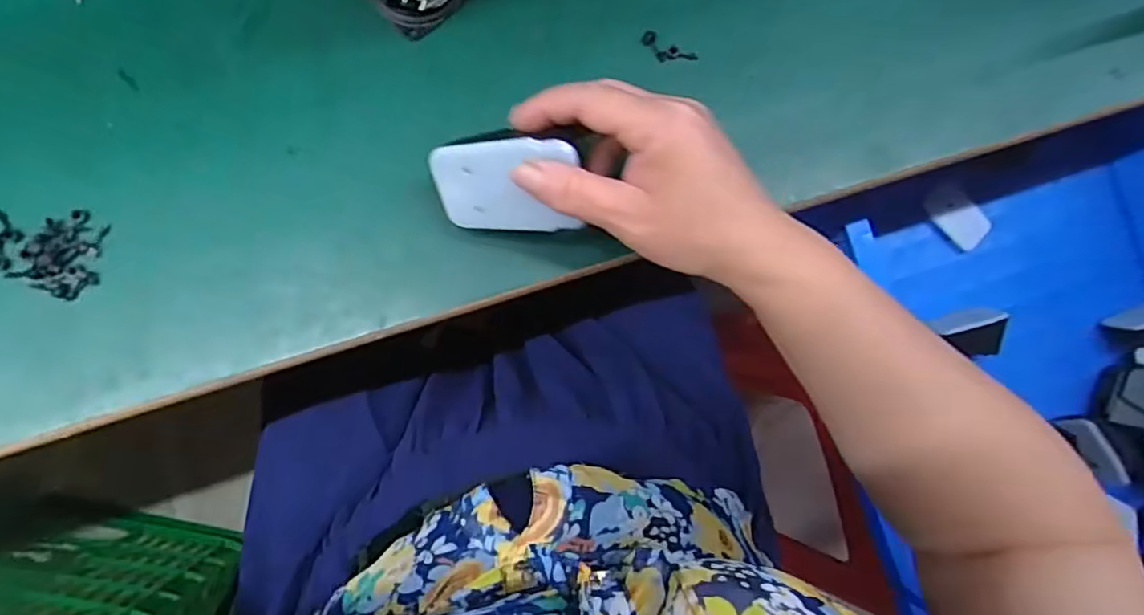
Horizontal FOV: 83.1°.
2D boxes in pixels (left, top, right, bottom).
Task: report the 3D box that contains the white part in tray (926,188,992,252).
[{"bbox_3d":[0.380,-0.090,0.633,0.041,0.012,0.064,-43,90,-11],"label":"white part in tray"}]

